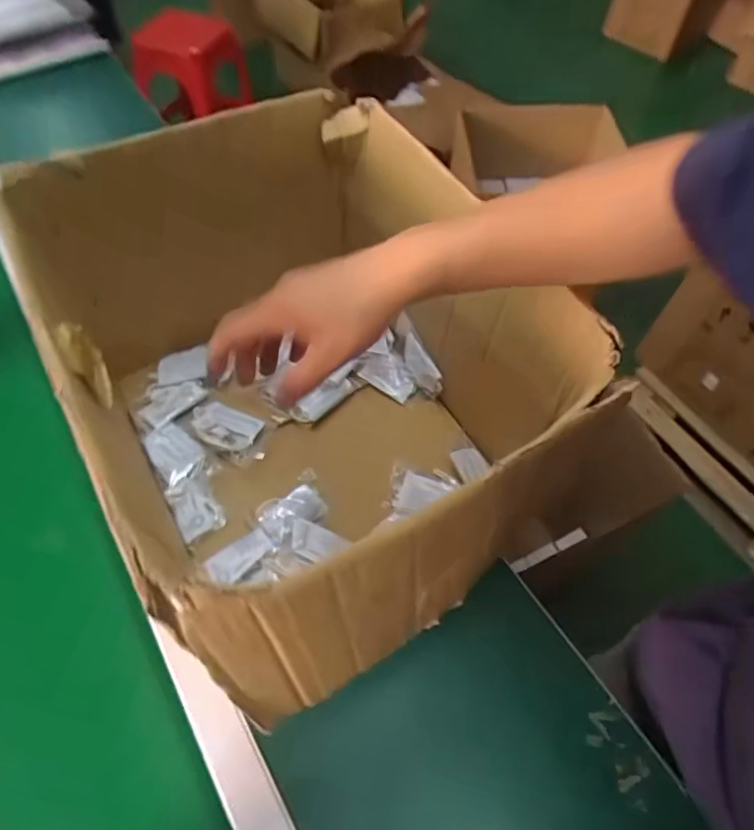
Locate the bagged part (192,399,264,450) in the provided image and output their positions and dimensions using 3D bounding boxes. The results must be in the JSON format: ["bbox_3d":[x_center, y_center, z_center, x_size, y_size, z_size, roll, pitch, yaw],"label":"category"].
[{"bbox_3d":[-0.177,0.013,0.627,0.080,0.010,0.052,22,60,11],"label":"bagged part"}]

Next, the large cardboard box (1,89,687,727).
[{"bbox_3d":[-0.063,-0.026,0.522,0.357,0.295,0.464,-27,63,-17],"label":"large cardboard box"}]

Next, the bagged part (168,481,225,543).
[{"bbox_3d":[-0.194,0.099,0.573,0.042,0.006,0.061,-26,63,-17],"label":"bagged part"}]

